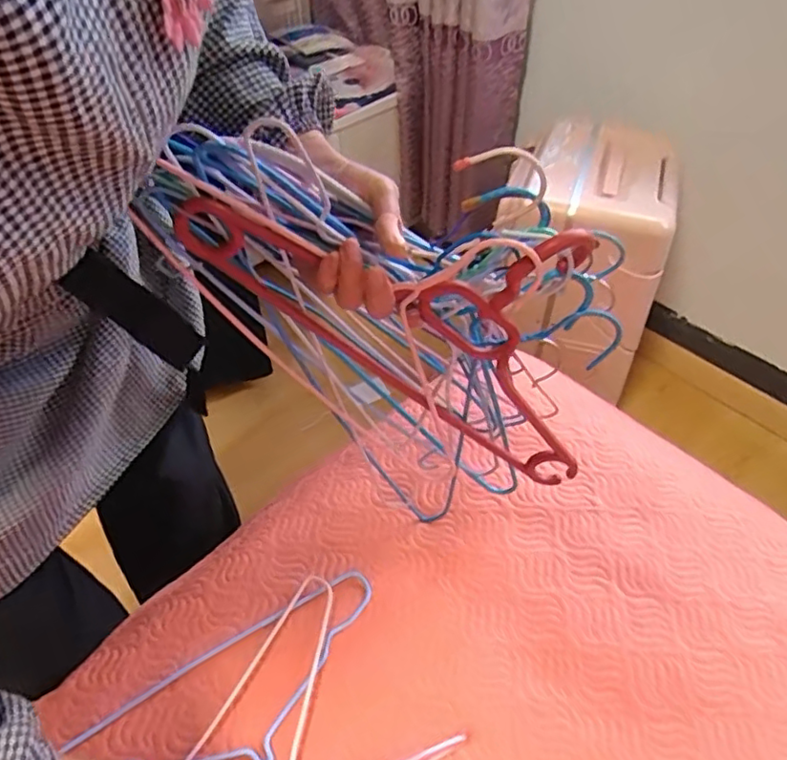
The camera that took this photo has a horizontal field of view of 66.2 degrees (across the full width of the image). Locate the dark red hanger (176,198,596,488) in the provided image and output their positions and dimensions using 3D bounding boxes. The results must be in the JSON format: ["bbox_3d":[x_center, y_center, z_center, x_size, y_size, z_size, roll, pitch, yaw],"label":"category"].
[{"bbox_3d":[0.009,-0.018,0.469,0.298,0.252,0.037,10,50,7],"label":"dark red hanger"}]

